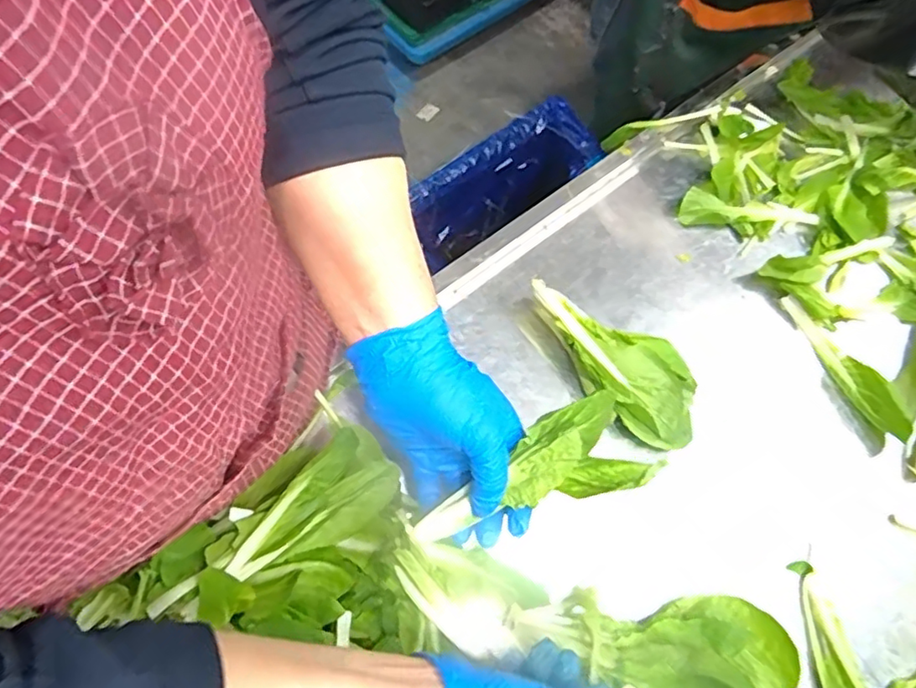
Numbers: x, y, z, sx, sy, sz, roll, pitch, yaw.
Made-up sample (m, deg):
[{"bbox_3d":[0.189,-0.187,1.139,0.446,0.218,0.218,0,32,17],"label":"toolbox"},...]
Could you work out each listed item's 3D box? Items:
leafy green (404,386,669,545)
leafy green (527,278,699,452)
[{"bbox_3d":[0.045,0.092,0.391,0.155,0.053,0.064,-28,71,-1],"label":"leafy green"},{"bbox_3d":[0.141,0.013,0.540,0.063,0.051,0.180,-36,73,-15],"label":"leafy green"}]

